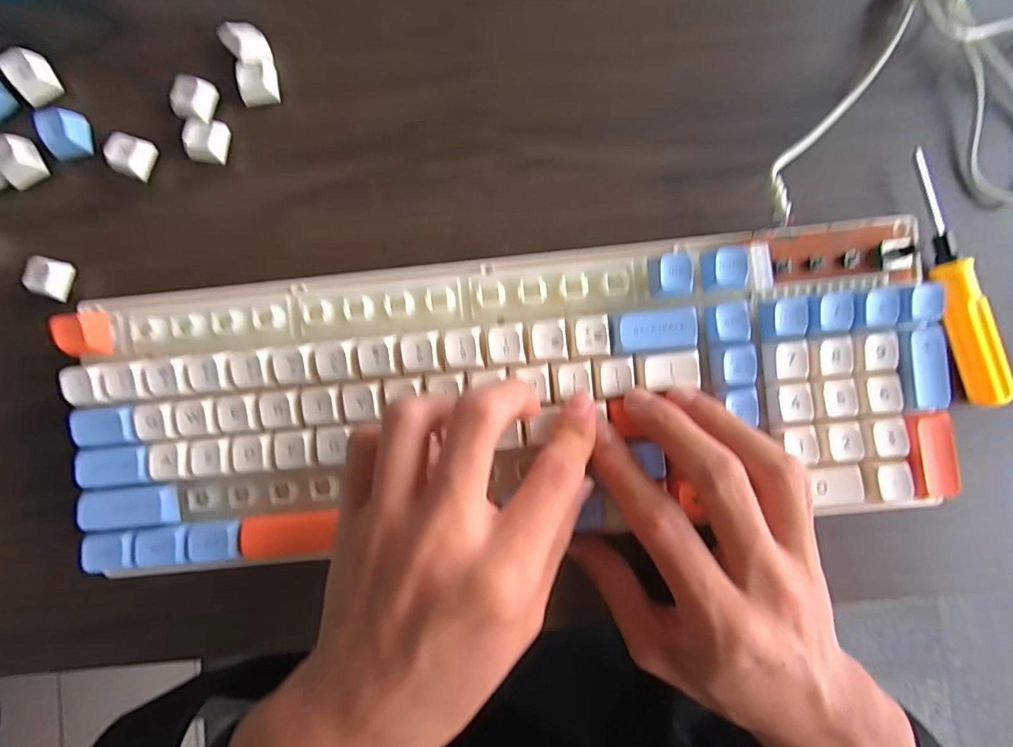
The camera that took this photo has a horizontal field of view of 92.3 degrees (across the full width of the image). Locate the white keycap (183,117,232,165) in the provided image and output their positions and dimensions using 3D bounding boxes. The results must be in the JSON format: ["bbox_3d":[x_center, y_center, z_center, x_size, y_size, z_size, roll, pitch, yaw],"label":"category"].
[{"bbox_3d":[-0.153,-0.119,0.249,0.019,0.010,0.020,8,86,2],"label":"white keycap"}]

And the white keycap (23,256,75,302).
[{"bbox_3d":[-0.233,-0.048,0.247,0.015,0.012,0.020,9,86,2],"label":"white keycap"}]

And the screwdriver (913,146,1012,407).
[{"bbox_3d":[0.213,-0.046,0.231,0.015,0.014,0.123,-14,86,1],"label":"screwdriver"}]

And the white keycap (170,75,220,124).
[{"bbox_3d":[-0.160,-0.140,0.250,0.018,0.009,0.021,16,87,3],"label":"white keycap"}]

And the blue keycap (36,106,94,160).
[{"bbox_3d":[-0.226,-0.122,0.249,0.020,0.013,0.020,-6,86,1],"label":"blue keycap"}]

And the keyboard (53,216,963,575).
[{"bbox_3d":[-0.004,0.007,0.223,0.379,0.032,0.131,-7,86,2],"label":"keyboard"}]

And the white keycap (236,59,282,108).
[{"bbox_3d":[-0.127,-0.150,0.250,0.018,0.008,0.021,-5,86,1],"label":"white keycap"}]

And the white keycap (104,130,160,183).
[{"bbox_3d":[-0.192,-0.112,0.249,0.018,0.010,0.020,23,87,3],"label":"white keycap"}]

